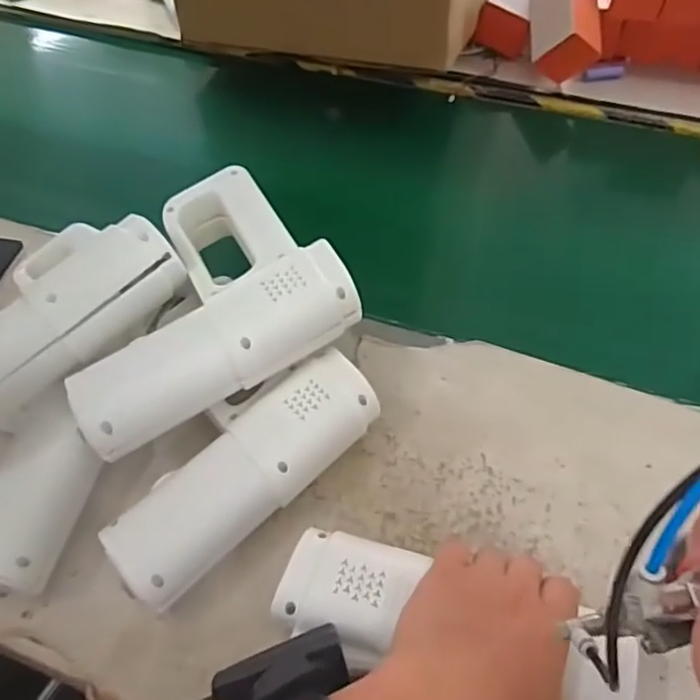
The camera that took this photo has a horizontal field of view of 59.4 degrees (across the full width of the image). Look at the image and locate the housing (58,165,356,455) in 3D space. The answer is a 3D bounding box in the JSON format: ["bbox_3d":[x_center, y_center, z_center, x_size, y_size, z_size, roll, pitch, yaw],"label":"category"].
[{"bbox_3d":[-0.125,-0.044,0.470,0.204,0.053,0.178,-27,57,-17],"label":"housing"}]

